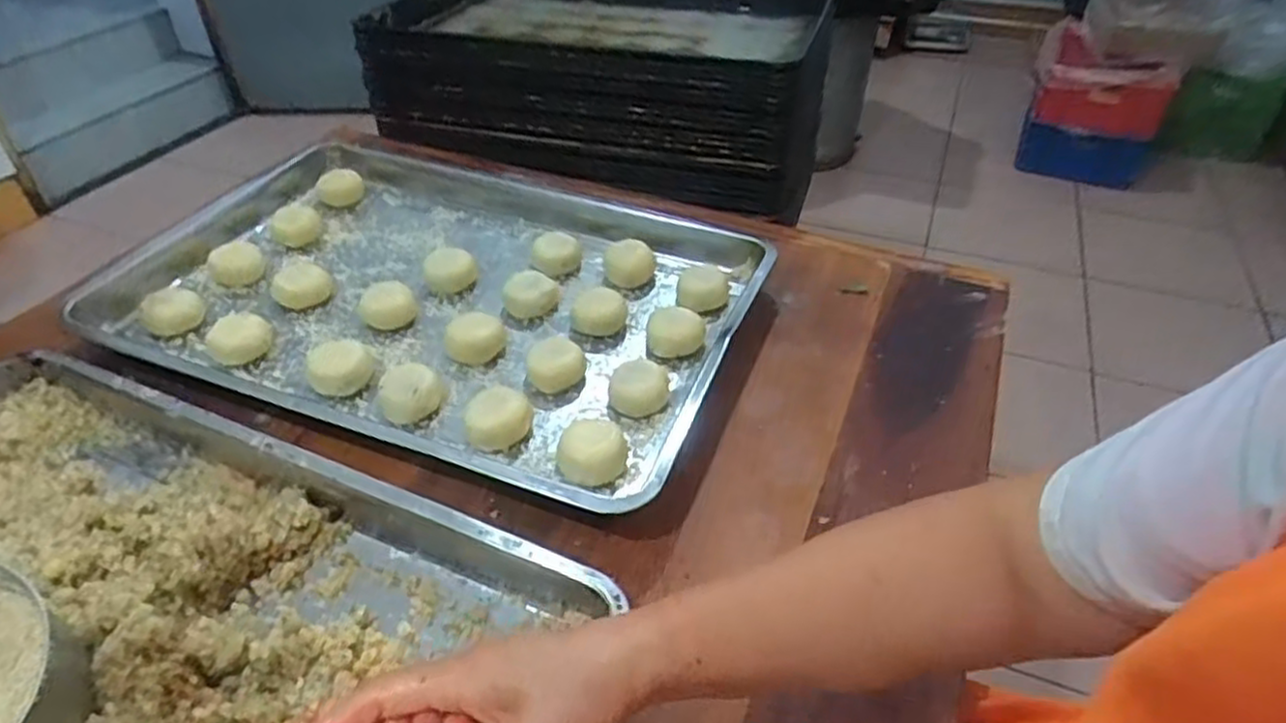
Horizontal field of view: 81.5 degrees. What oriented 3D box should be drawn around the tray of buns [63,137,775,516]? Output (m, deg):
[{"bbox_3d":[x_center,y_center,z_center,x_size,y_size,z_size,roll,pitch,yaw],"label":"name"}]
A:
[{"bbox_3d":[-0.216,-0.076,0.749,0.618,0.048,0.401,16,43,17],"label":"tray of buns"}]

